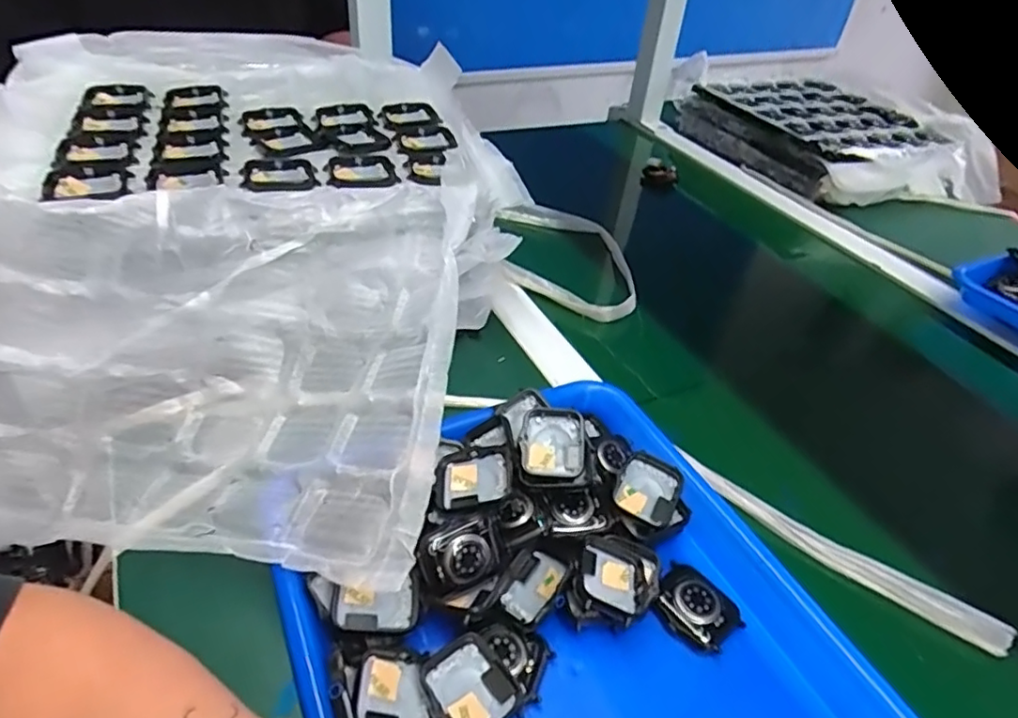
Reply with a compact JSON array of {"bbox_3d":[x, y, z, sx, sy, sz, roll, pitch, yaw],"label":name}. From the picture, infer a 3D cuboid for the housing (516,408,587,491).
[{"bbox_3d":[0.026,0.054,0.365,0.040,0.009,0.047,-2,66,-1],"label":"housing"}]

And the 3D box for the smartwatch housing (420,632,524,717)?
[{"bbox_3d":[-0.018,0.156,0.286,0.037,0.007,0.043,-26,57,-38],"label":"smartwatch housing"}]

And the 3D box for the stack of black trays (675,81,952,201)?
[{"bbox_3d":[0.430,-0.341,0.894,0.241,0.060,0.293,-15,45,-22],"label":"stack of black trays"}]

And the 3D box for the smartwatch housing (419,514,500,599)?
[{"bbox_3d":[-0.025,0.103,0.316,0.040,0.035,0.007,-16,5,-26],"label":"smartwatch housing"}]

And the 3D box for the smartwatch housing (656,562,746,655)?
[{"bbox_3d":[0.103,0.138,0.335,0.043,0.017,0.037,35,49,30],"label":"smartwatch housing"}]

